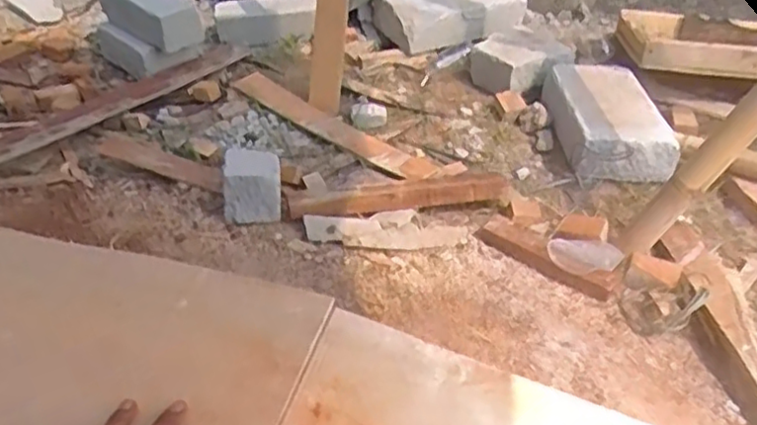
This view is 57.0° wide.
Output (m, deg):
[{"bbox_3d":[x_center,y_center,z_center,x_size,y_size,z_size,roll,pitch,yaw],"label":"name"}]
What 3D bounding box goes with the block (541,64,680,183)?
[{"bbox_3d":[0.496,-0.214,1.549,0.208,0.093,0.402,0,40,-3],"label":"block"}]

